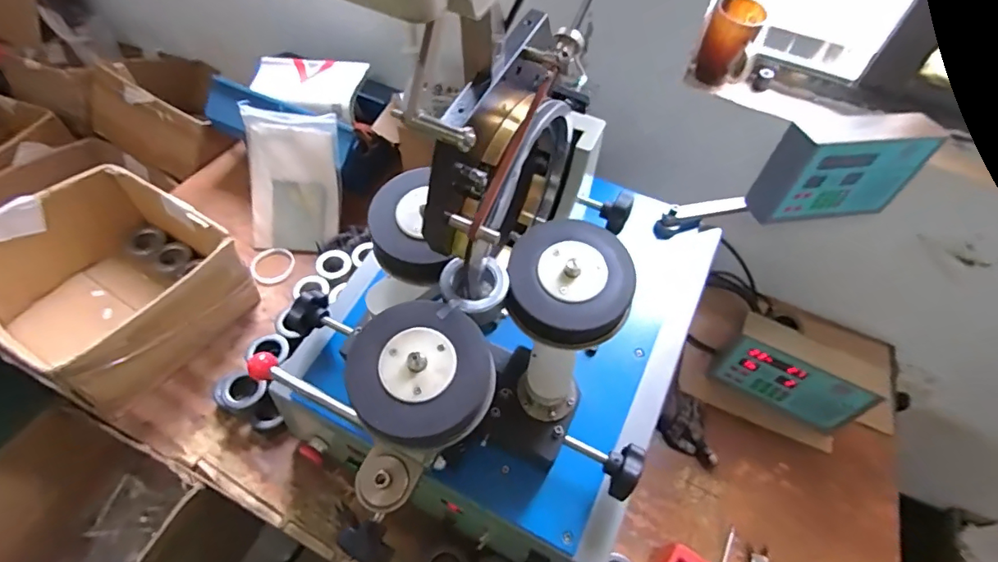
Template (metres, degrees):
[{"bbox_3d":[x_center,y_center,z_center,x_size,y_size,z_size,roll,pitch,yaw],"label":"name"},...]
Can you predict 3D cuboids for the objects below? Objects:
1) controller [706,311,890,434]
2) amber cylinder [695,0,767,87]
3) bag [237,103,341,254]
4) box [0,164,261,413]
[{"bbox_3d":[0.506,0.159,0.860,0.227,0.150,0.072,27,56,14],"label":"controller"},{"bbox_3d":[0.383,-0.398,0.835,0.080,0.119,0.066,24,55,13],"label":"amber cylinder"},{"bbox_3d":[-0.425,-0.200,1.027,0.181,0.278,0.028,3,17,-1],"label":"bag"},{"bbox_3d":[-0.672,0.009,0.859,0.339,0.185,0.325,27,56,14],"label":"box"}]

